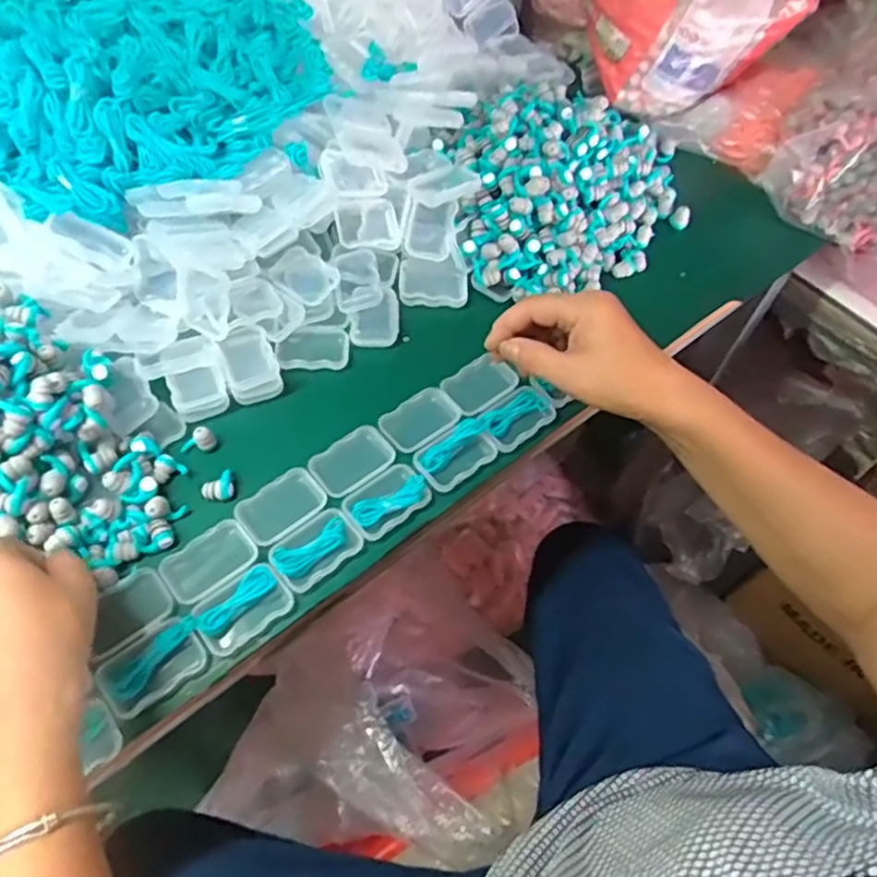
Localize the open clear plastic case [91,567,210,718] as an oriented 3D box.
[{"bbox_3d":[-0.176,0.117,0.405,0.056,0.013,0.075,-31,65,-21],"label":"open clear plastic case"}]

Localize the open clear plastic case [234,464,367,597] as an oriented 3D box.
[{"bbox_3d":[-0.090,0.058,0.445,0.055,0.011,0.073,-33,65,-22],"label":"open clear plastic case"}]

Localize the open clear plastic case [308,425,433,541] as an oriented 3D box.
[{"bbox_3d":[-0.046,0.028,0.465,0.055,0.009,0.073,-33,65,-22],"label":"open clear plastic case"}]

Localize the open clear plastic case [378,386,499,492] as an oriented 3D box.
[{"bbox_3d":[0.000,-0.002,0.491,0.058,0.015,0.077,-29,64,-21],"label":"open clear plastic case"}]

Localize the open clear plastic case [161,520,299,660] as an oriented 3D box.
[{"bbox_3d":[-0.131,0.091,0.425,0.055,0.010,0.073,-34,66,-23],"label":"open clear plastic case"}]

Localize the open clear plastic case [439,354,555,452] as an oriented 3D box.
[{"bbox_3d":[0.045,-0.028,0.509,0.055,0.017,0.075,-32,65,-22],"label":"open clear plastic case"}]

